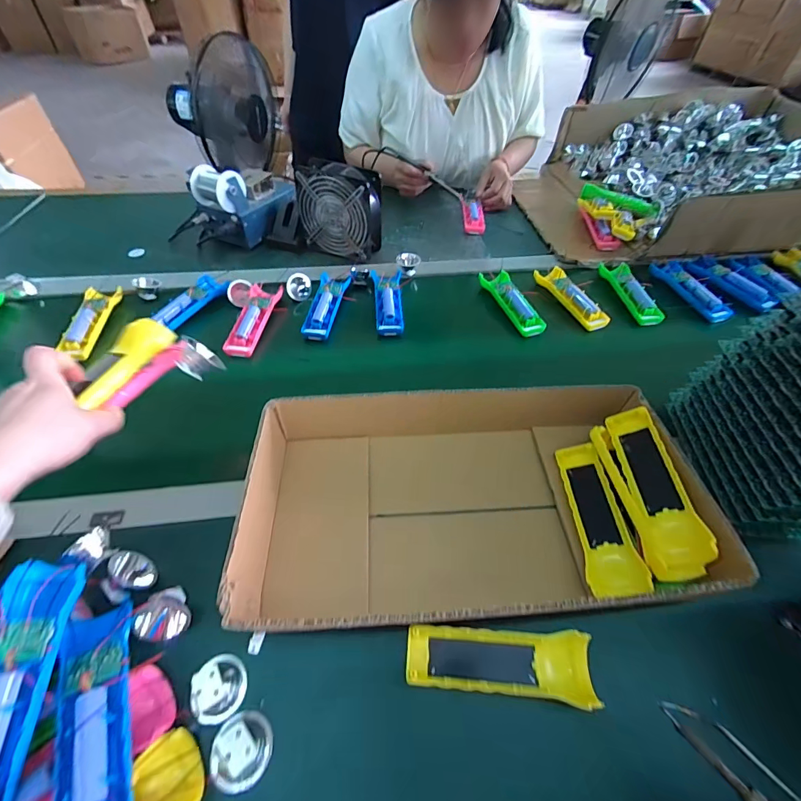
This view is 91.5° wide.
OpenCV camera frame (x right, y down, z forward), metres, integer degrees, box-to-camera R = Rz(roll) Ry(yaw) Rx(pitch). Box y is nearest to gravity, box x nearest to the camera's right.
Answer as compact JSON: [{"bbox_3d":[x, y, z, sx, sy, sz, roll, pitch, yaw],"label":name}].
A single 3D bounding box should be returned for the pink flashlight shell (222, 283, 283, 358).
[{"bbox_3d":[-0.237,-0.133,0.635,0.054,0.031,0.152,6,49,2],"label":"pink flashlight shell"}]

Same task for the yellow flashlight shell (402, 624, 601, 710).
[{"bbox_3d":[0.084,0.226,0.338,0.155,0.033,0.049,7,49,3],"label":"yellow flashlight shell"}]

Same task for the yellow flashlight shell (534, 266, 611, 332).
[{"bbox_3d":[0.294,-0.177,0.678,0.045,0.039,0.157,-14,51,-15],"label":"yellow flashlight shell"}]

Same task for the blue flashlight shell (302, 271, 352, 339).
[{"bbox_3d":[-0.126,-0.163,0.664,0.055,0.034,0.148,8,49,4],"label":"blue flashlight shell"}]

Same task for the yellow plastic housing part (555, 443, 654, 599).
[{"bbox_3d":[0.202,0.119,0.404,0.049,0.027,0.155,-24,39,23],"label":"yellow plastic housing part"}]

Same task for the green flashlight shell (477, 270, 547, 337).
[{"bbox_3d":[0.191,-0.169,0.666,0.046,0.027,0.158,-14,51,-15],"label":"green flashlight shell"}]

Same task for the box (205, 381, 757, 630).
[{"bbox_3d":[0.061,0.108,0.401,0.415,0.135,0.222,-2,49,-5],"label":"box"}]

